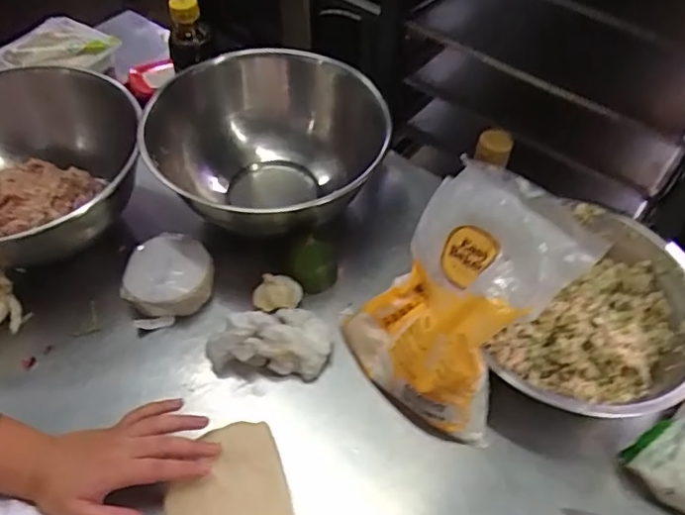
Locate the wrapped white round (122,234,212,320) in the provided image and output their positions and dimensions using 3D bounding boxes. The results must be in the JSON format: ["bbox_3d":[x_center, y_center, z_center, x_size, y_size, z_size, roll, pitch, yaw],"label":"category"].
[{"bbox_3d":[-0.191,0.020,0.628,0.090,0.033,0.090,1,54,-1],"label":"wrapped white round"}]

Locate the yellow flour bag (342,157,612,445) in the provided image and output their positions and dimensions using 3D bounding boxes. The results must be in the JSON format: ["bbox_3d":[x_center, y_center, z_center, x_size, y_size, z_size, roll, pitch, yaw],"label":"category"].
[{"bbox_3d":[0.102,0.040,0.519,0.152,0.202,0.169,-33,61,-23],"label":"yellow flour bag"}]

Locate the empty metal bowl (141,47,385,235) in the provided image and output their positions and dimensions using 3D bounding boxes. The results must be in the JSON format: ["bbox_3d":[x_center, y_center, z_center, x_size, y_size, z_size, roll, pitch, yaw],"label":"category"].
[{"bbox_3d":[-0.088,-0.115,0.679,0.246,0.138,0.264,1,54,-1],"label":"empty metal bowl"}]

